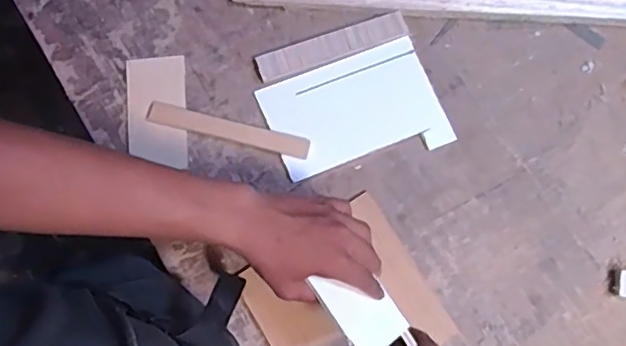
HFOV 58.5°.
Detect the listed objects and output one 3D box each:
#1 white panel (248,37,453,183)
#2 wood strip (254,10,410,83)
[{"bbox_3d":[0.050,-0.070,0.667,0.197,0.006,0.136,-22,82,-5],"label":"white panel"},{"bbox_3d":[0.022,-0.153,0.675,0.182,0.015,0.036,-20,79,-4],"label":"wood strip"}]

